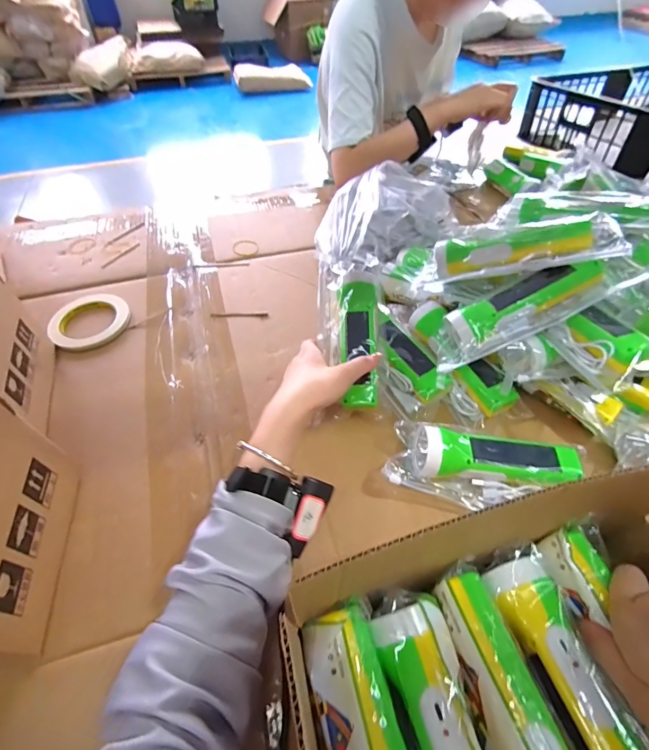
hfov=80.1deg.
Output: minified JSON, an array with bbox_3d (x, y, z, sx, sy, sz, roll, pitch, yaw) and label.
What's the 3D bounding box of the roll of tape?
[{"bbox_3d":[-0.349,-0.086,0.576,0.106,0.015,0.118,-21,54,-15],"label":"roll of tape"}]

